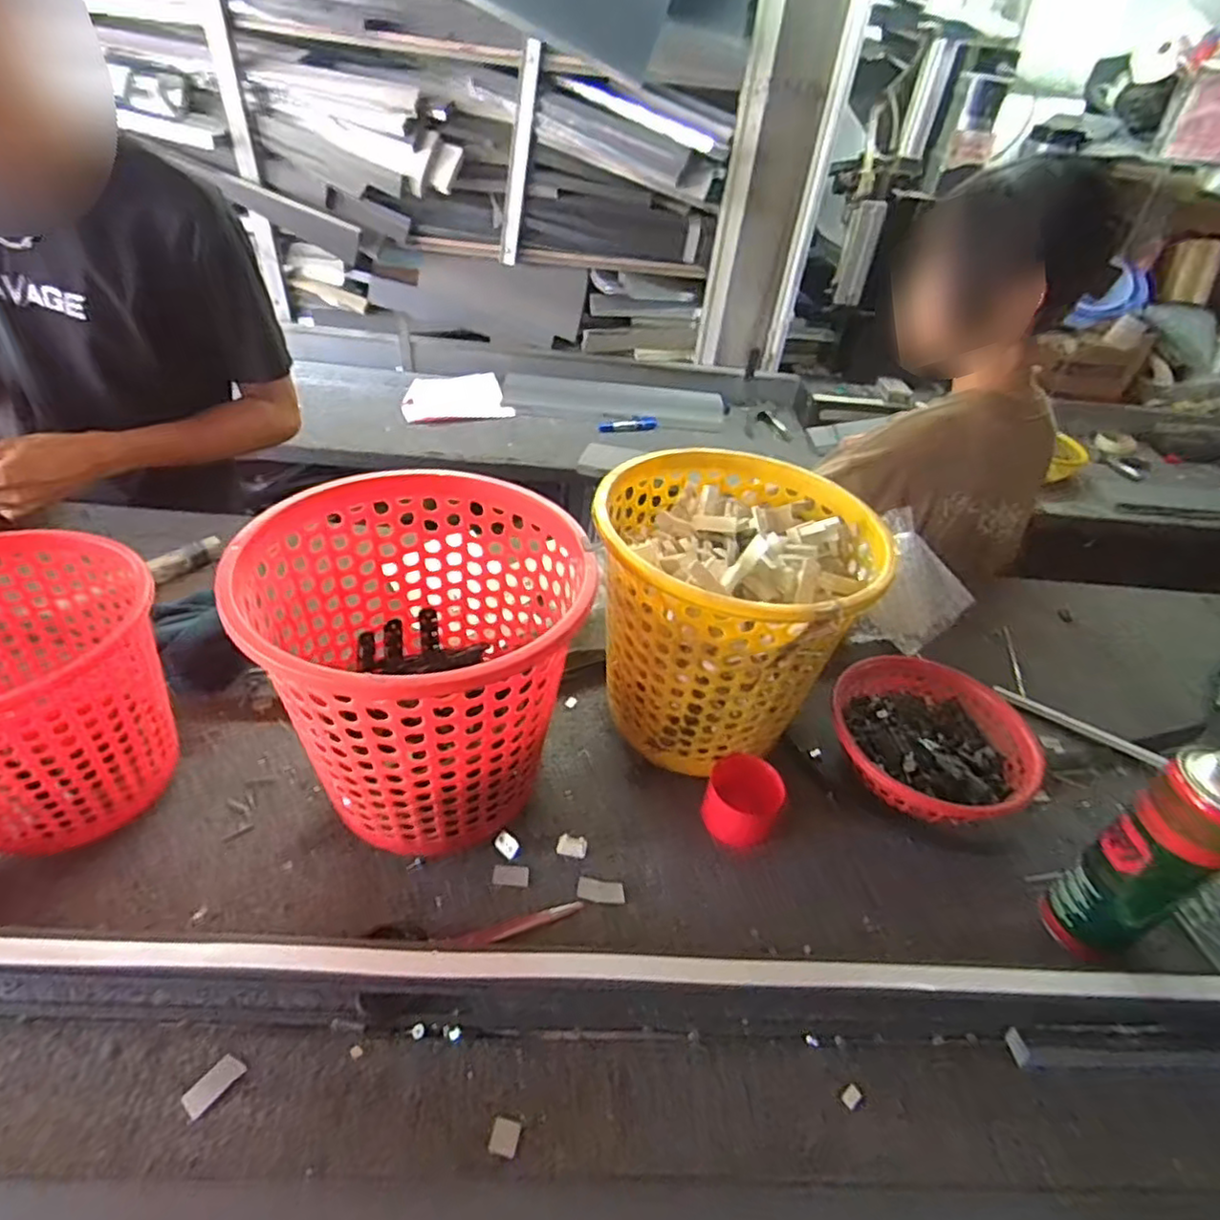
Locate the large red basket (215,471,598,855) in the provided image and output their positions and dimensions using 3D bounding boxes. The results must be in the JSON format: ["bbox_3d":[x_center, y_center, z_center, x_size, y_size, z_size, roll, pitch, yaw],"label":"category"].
[{"bbox_3d":[-0.144,0.049,0.542,0.233,0.232,0.233,-4,41,-14],"label":"large red basket"}]

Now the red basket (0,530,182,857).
[{"bbox_3d":[-0.446,0.067,0.512,0.188,0.181,0.177,-28,51,-35],"label":"red basket"}]

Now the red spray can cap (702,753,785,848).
[{"bbox_3d":[0.119,0.174,0.605,0.062,0.061,0.068,4,39,-4],"label":"red spray can cap"}]

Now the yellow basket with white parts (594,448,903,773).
[{"bbox_3d":[0.104,0.007,0.624,0.226,0.221,0.238,4,39,-4],"label":"yellow basket with white parts"}]

